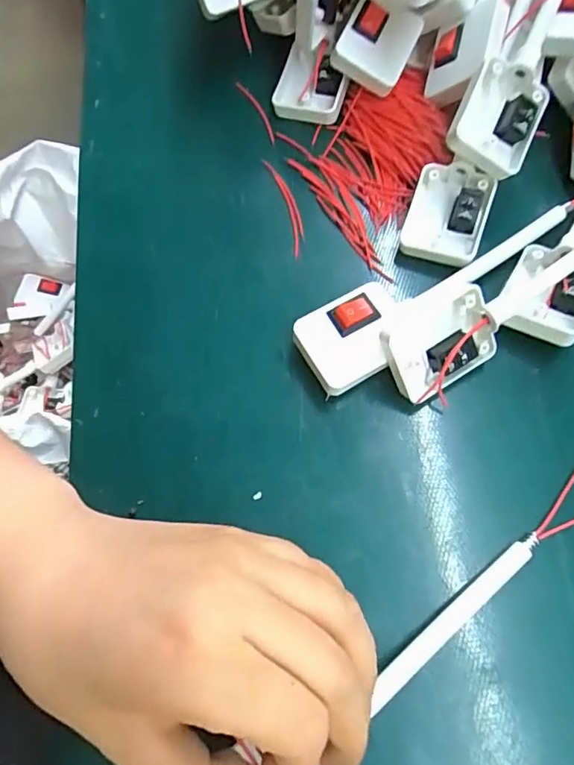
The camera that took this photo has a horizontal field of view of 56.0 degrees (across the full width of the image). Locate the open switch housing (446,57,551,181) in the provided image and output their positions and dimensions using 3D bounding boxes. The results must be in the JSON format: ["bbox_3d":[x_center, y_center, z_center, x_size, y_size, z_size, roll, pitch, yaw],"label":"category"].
[{"bbox_3d":[0.103,-0.129,0.263,0.040,0.016,0.048,24,85,-10],"label":"open switch housing"}]

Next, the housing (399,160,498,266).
[{"bbox_3d":[0.081,-0.085,0.271,0.038,0.016,0.047,19,70,11],"label":"housing"}]

